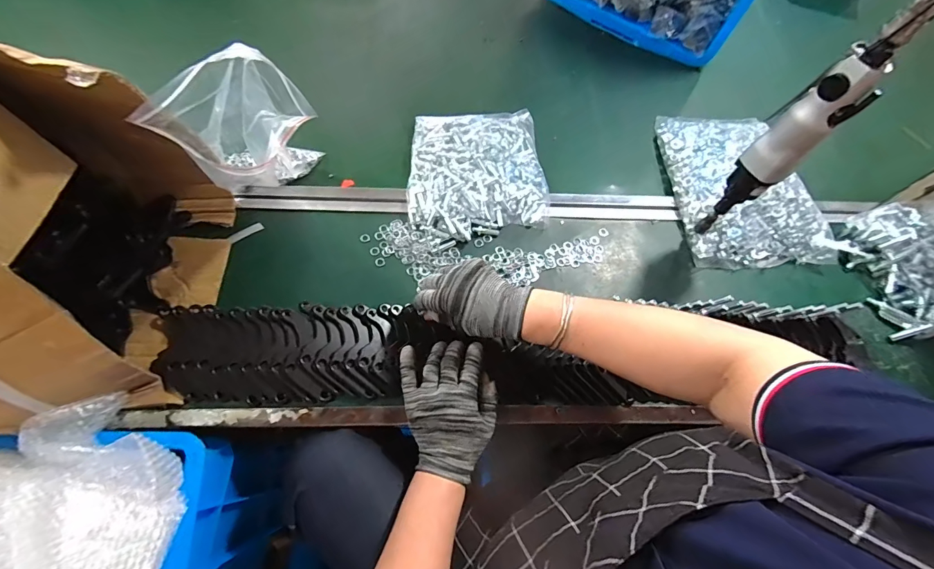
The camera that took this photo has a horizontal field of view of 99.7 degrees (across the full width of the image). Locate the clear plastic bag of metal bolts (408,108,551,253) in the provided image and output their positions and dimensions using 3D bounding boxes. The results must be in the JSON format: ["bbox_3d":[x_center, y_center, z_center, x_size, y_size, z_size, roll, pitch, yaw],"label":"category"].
[{"bbox_3d":[0.014,-0.163,0.584,0.196,0.031,0.211,-5,65,-6],"label":"clear plastic bag of metal bolts"}]

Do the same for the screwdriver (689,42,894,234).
[{"bbox_3d":[0.337,-0.138,0.438,0.040,0.236,0.049,-41,74,-19],"label":"screwdriver"}]

